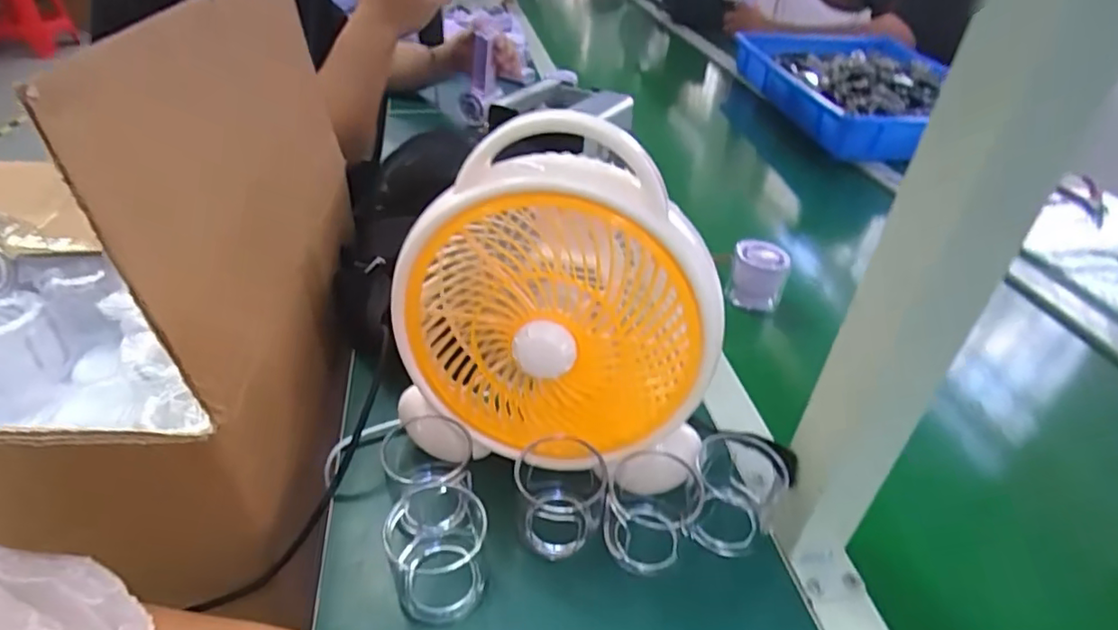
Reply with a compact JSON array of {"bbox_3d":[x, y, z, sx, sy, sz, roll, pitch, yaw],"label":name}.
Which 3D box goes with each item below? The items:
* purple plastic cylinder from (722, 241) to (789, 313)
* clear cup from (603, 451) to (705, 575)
[{"bbox_3d":[0.210,-0.044,0.651,0.054,0.062,0.063,13,38,12],"label":"purple plastic cylinder"},{"bbox_3d":[0.064,0.126,0.403,0.061,0.050,0.062,9,37,7],"label":"clear cup"}]

